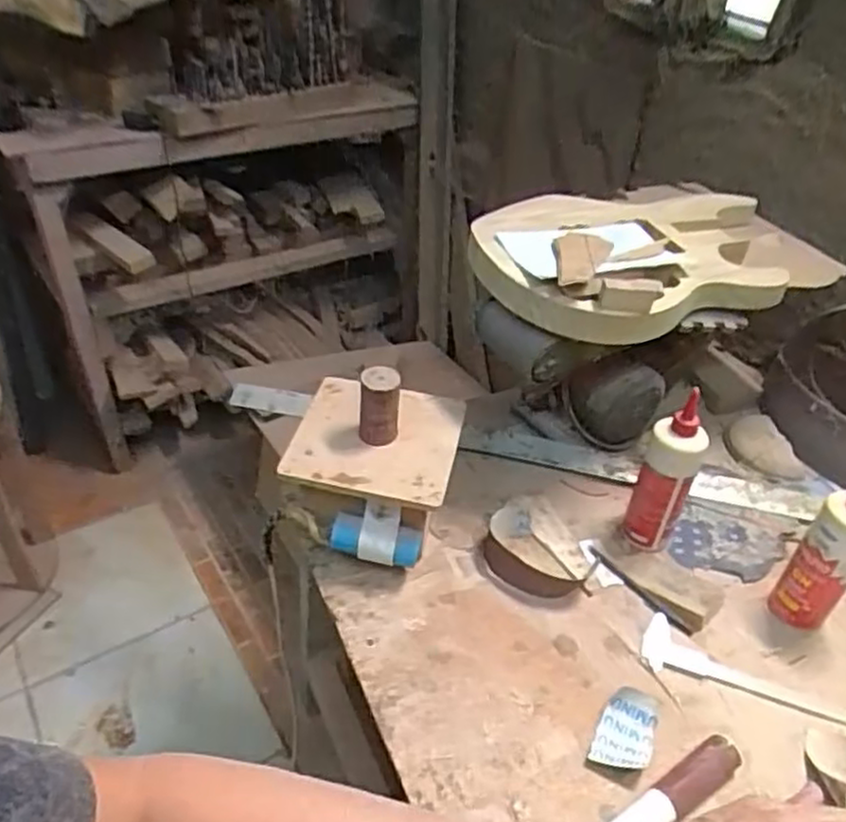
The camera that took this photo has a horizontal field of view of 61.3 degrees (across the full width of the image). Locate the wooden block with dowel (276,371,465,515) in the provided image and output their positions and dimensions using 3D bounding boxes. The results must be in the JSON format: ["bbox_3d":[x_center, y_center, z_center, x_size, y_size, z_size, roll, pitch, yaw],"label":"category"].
[{"bbox_3d":[-0.056,0.005,0.898,0.201,0.105,0.195,9,40,6],"label":"wooden block with dowel"}]

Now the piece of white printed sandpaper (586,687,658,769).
[{"bbox_3d":[0.218,0.341,0.767,0.060,0.008,0.099,18,41,17],"label":"piece of white printed sandpaper"}]

